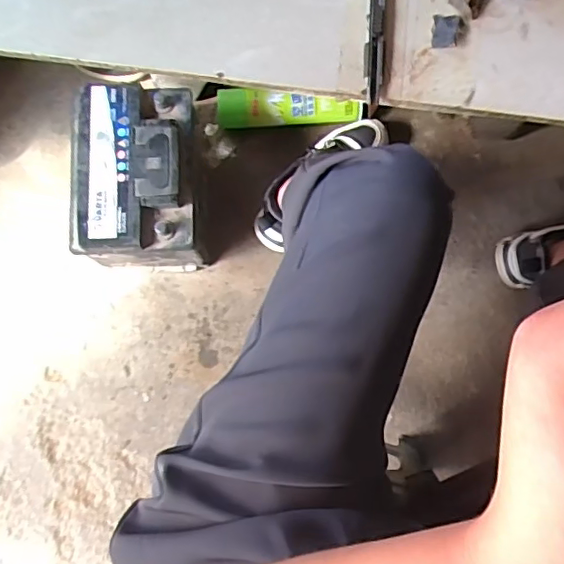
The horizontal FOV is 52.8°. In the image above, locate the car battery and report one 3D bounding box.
[{"bbox_3d":[-0.210,-0.144,0.864,0.165,0.176,0.229,-1,81,-1],"label":"car battery"}]

